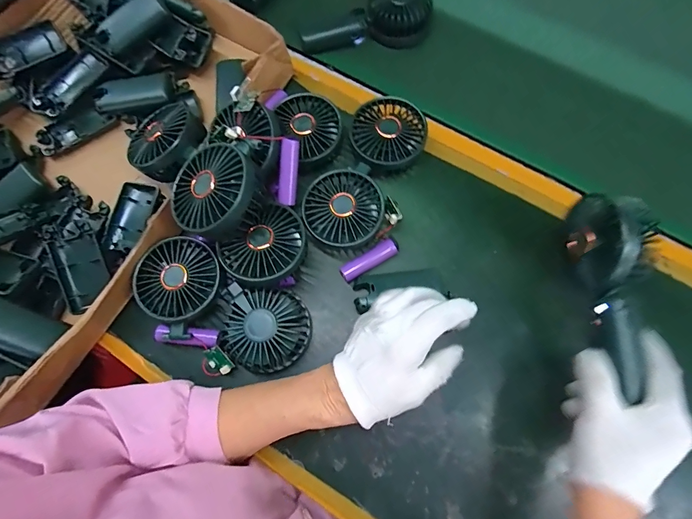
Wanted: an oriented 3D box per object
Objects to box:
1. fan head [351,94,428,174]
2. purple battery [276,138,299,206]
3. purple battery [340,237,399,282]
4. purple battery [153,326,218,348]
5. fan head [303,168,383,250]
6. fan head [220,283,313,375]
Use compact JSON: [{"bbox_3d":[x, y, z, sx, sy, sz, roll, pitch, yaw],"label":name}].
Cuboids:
[{"bbox_3d":[0.050,-0.143,0.435,0.083,0.044,0.086,0,73,0],"label":"fan head"},{"bbox_3d":[-0.060,-0.090,0.383,0.018,0.015,0.065,7,107,1],"label":"purple battery"},{"bbox_3d":[0.026,0.000,0.414,0.069,0.015,0.017,-29,75,-9],"label":"purple battery"},{"bbox_3d":[-0.169,0.080,0.387,0.064,0.020,0.019,4,73,1],"label":"purple battery"},{"bbox_3d":[-0.003,-0.051,0.411,0.083,0.045,0.087,0,73,0],"label":"fan head"},{"bbox_3d":[-0.082,0.065,0.380,0.089,0.043,0.086,-8,73,-2],"label":"fan head"}]

